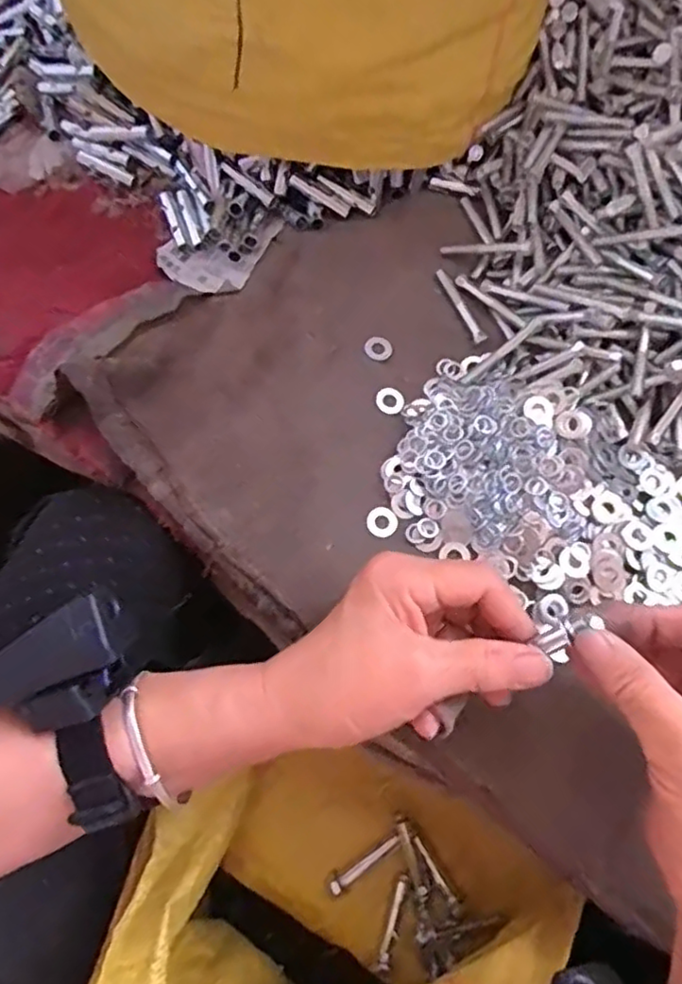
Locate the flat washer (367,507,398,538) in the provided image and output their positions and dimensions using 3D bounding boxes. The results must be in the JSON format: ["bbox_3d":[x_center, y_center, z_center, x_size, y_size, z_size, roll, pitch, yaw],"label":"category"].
[{"bbox_3d":[0.023,0.017,0.359,0.017,0.004,0.017,0,70,1],"label":"flat washer"}]

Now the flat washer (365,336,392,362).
[{"bbox_3d":[0.023,-0.088,0.395,0.017,0.004,0.017,4,71,-12],"label":"flat washer"}]

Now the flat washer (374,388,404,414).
[{"bbox_3d":[0.029,-0.055,0.383,0.017,0.004,0.017,0,70,1],"label":"flat washer"}]

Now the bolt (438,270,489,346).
[{"bbox_3d":[0.074,-0.116,0.401,0.008,0.004,0.057,-24,71,-8],"label":"bolt"}]

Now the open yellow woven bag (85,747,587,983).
[{"bbox_3d":[-0.004,0.246,0.380,0.232,0.147,0.179,-13,70,-4],"label":"open yellow woven bag"}]

